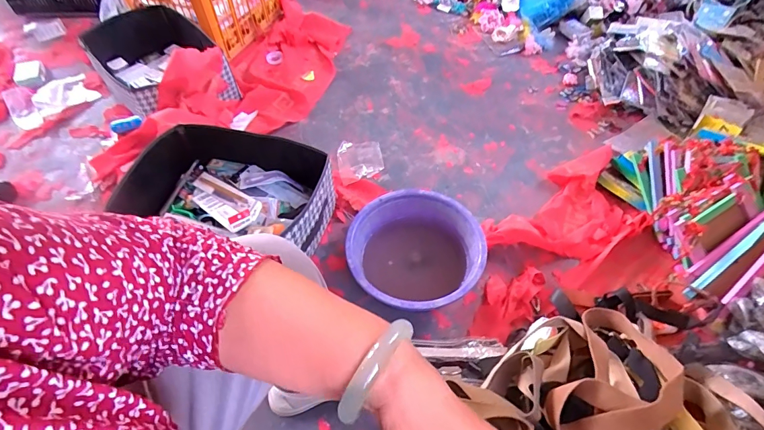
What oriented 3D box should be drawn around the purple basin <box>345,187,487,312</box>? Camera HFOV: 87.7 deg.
[{"bbox_3d":[0.074,0.089,0.896,0.289,0.113,0.278,28,58,21],"label":"purple basin"}]

